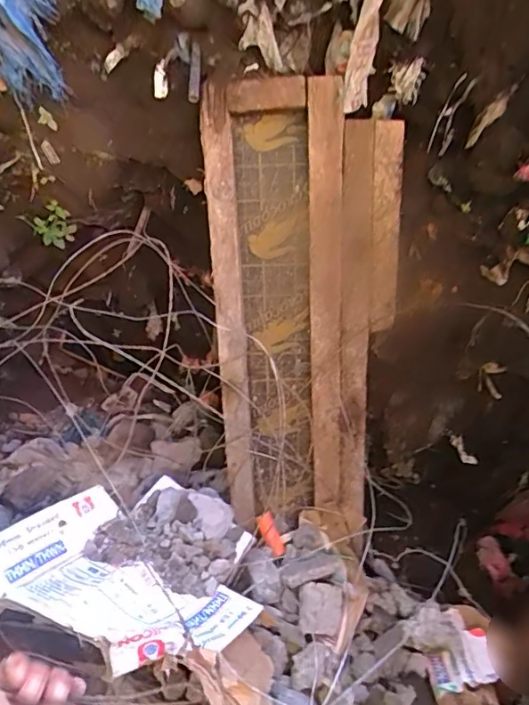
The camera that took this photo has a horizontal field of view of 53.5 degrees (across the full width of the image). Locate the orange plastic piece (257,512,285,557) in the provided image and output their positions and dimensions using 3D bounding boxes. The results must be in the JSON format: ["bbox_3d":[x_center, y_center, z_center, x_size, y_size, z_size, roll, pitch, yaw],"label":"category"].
[{"bbox_3d":[0.014,0.340,0.981,0.032,0.019,0.080,-20,59,-16],"label":"orange plastic piece"}]

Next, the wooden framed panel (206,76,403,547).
[{"bbox_3d":[0.067,-0.024,0.867,0.283,0.773,0.078,1,19,8],"label":"wooden framed panel"}]

